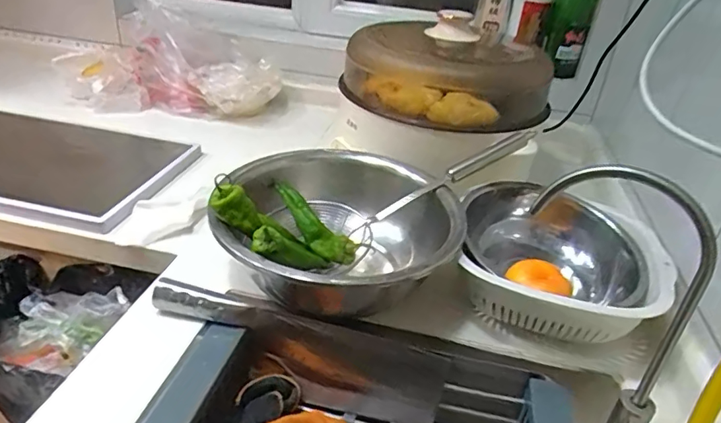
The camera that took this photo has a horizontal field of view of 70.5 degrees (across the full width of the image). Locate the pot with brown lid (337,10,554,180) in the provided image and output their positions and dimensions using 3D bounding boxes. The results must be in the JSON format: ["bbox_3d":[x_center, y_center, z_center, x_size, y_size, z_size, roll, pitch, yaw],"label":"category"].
[{"bbox_3d":[0.127,-0.220,0.768,0.250,0.138,0.242,4,31,-2],"label":"pot with brown lid"}]

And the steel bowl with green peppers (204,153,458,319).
[{"bbox_3d":[-0.022,0.031,0.609,0.261,0.101,0.265,4,31,-2],"label":"steel bowl with green peppers"}]

